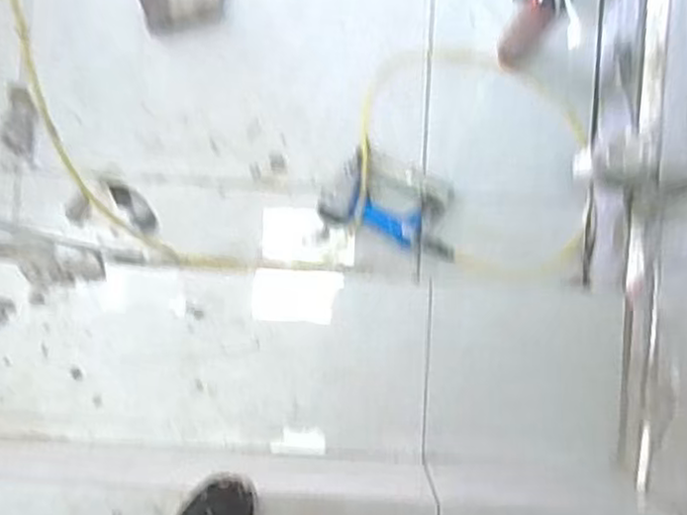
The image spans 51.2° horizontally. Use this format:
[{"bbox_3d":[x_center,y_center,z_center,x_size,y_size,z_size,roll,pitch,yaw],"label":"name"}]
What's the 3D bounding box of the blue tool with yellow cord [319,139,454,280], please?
[{"bbox_3d":[0.104,-0.093,1.352,0.256,0.083,0.168,30,88,-2],"label":"blue tool with yellow cord"}]

